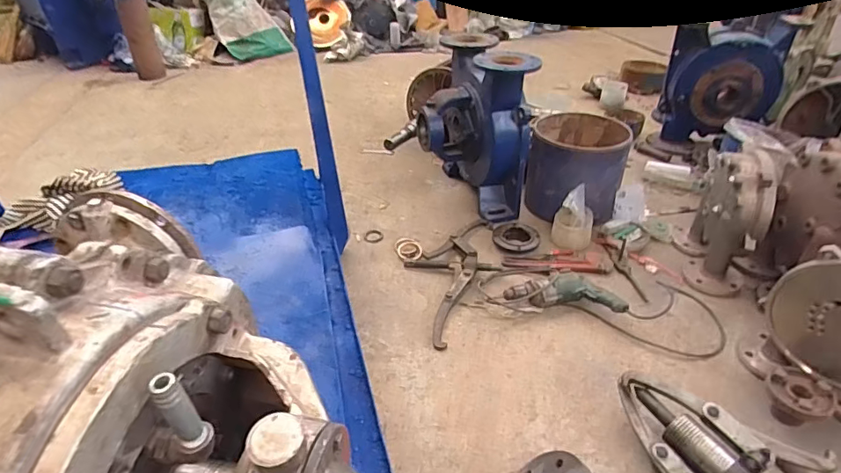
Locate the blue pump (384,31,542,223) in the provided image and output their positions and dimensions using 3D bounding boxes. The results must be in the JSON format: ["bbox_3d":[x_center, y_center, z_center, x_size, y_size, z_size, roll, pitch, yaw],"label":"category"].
[{"bbox_3d":[0.115,-0.359,1.660,0.368,0.492,0.464,-13,38,-16],"label":"blue pump"}]

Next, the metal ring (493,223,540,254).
[{"bbox_3d":[0.297,-0.001,1.535,0.139,0.021,0.139,8,38,12],"label":"metal ring"}]

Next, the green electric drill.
[{"bbox_3d":[0.378,0.147,1.311,0.298,0.067,0.116,8,38,12],"label":"green electric drill"}]

